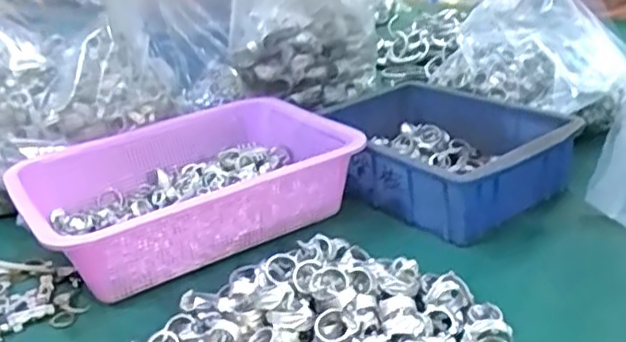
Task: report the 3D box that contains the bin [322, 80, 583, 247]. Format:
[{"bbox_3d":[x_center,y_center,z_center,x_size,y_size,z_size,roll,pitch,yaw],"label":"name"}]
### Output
[{"bbox_3d":[0.129,-0.021,0.690,0.189,0.069,0.243,-22,28,-30],"label":"bin"}]

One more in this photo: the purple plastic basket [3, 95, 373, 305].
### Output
[{"bbox_3d":[-0.121,0.015,0.658,0.306,0.081,0.235,-21,27,-29],"label":"purple plastic basket"}]

